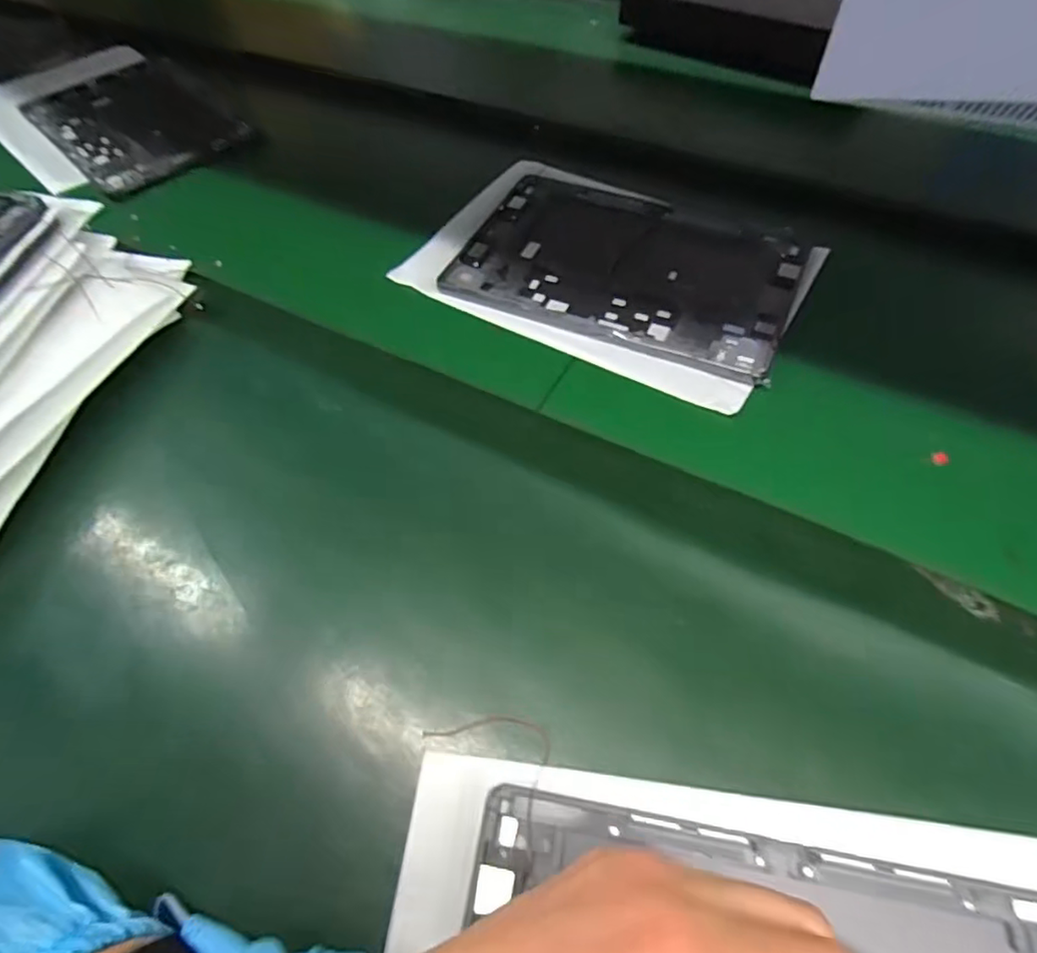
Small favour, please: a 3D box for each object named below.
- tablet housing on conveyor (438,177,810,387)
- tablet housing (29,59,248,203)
[{"bbox_3d":[0.085,-0.167,0.474,0.252,0.008,0.167,22,60,14],"label":"tablet housing on conveyor"},{"bbox_3d":[-0.412,-0.388,0.652,0.166,0.012,0.263,-39,65,-21],"label":"tablet housing"}]

